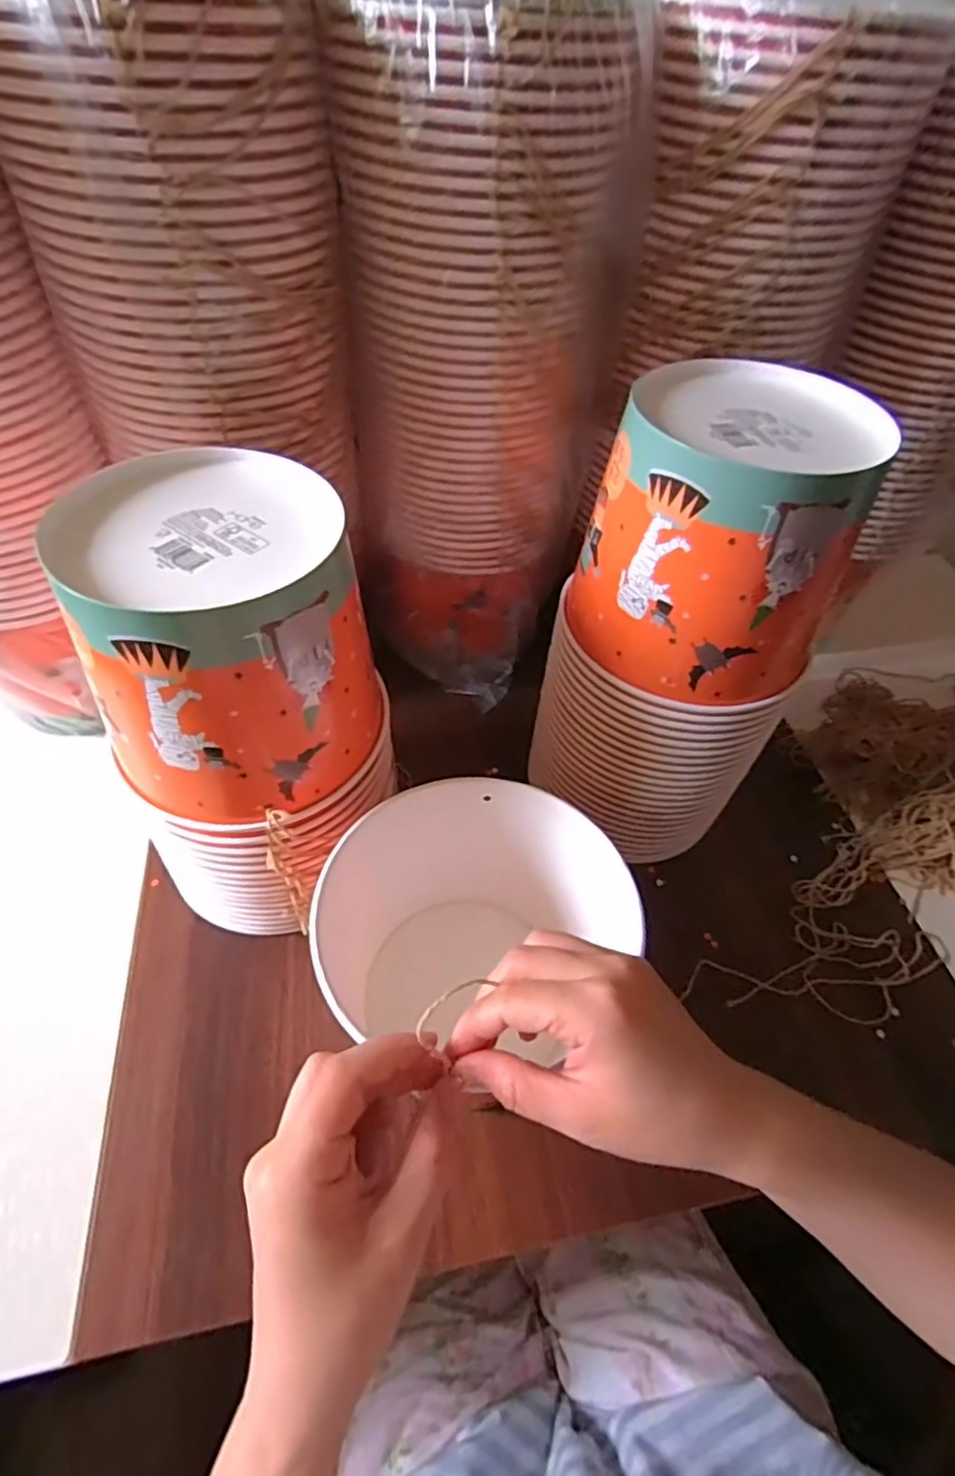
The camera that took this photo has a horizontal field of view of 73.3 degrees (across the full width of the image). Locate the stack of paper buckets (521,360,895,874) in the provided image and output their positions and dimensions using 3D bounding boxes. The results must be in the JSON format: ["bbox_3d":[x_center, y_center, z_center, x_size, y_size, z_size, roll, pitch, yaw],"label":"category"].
[{"bbox_3d":[0.132,-0.058,0.416,0.132,0.285,0.139,-35,61,-27],"label":"stack of paper buckets"}]

